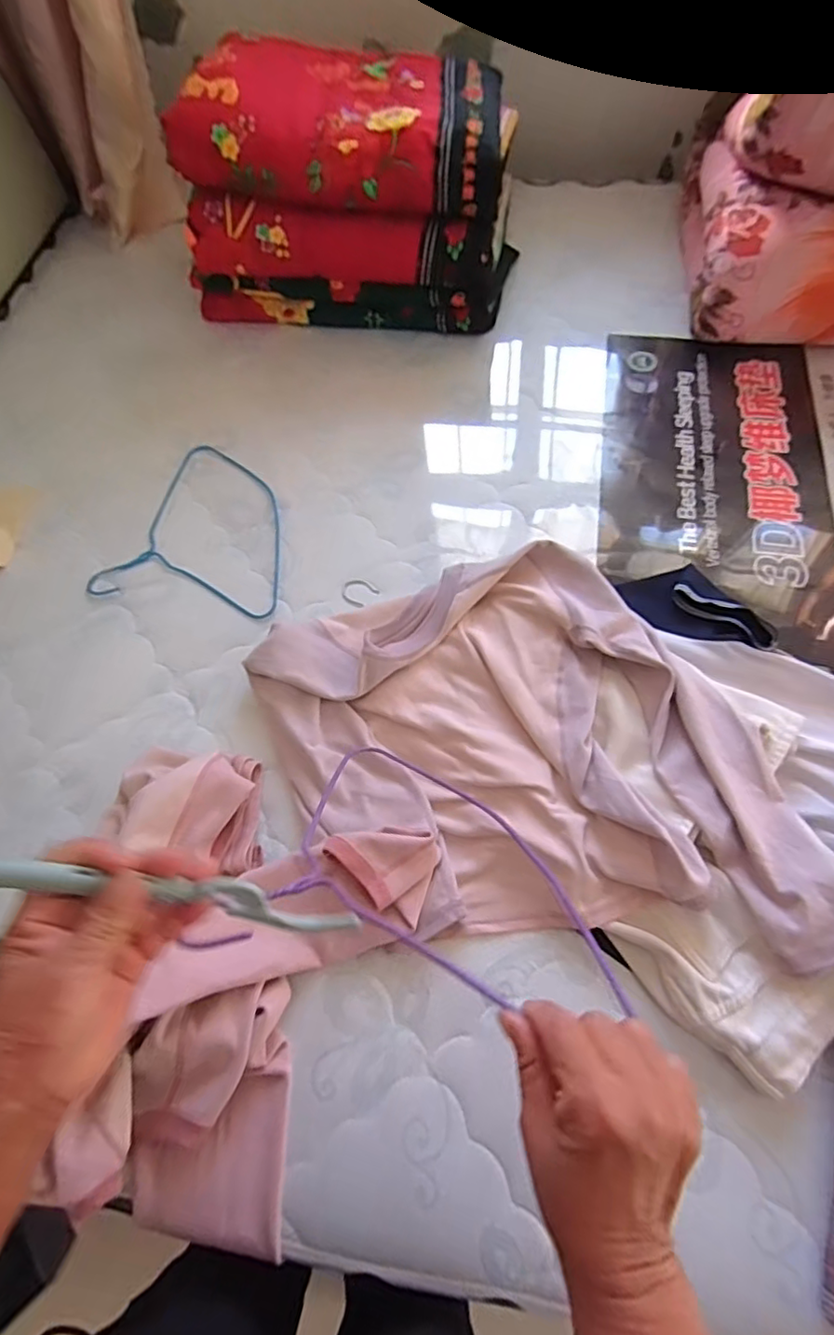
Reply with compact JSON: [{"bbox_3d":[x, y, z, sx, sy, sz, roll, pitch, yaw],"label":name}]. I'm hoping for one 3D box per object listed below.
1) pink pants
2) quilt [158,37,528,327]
[{"bbox_3d":[-0.201,0.293,0.583,0.382,0.106,0.393,21,67,13],"label":"pink pants"},{"bbox_3d":[-0.109,-0.830,1.028,0.532,0.296,0.351,7,65,7],"label":"quilt"}]

